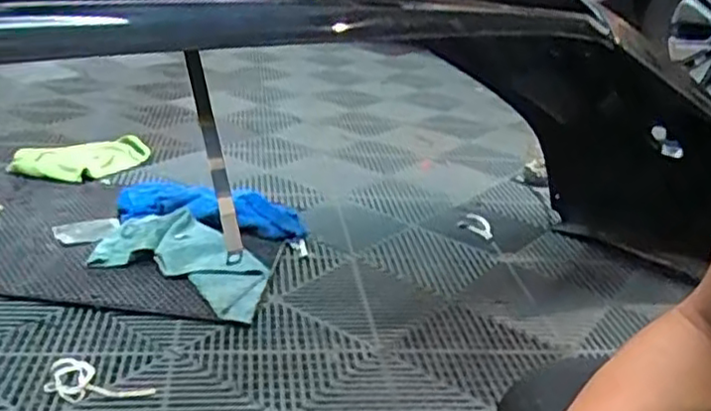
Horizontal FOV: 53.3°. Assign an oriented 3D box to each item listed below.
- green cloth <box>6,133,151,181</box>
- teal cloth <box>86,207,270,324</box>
[{"bbox_3d":[-0.580,-0.115,1.539,0.322,0.053,0.154,-15,31,-41],"label":"green cloth"},{"bbox_3d":[-0.250,0.089,1.150,0.300,0.043,0.182,17,25,24],"label":"teal cloth"}]

